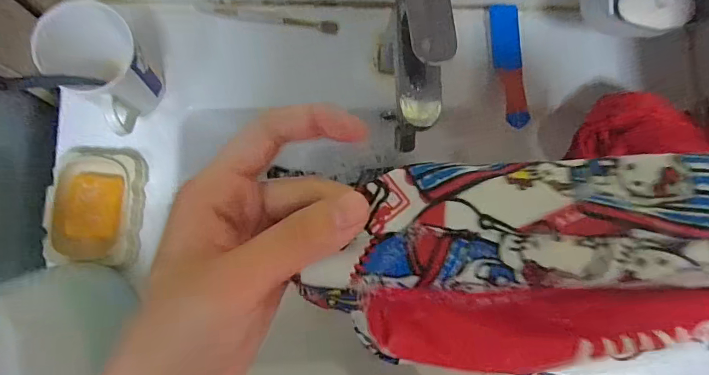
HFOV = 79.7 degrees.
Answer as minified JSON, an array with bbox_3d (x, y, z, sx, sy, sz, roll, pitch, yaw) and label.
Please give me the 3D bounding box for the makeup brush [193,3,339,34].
[{"bbox_3d":[-0.110,-0.215,0.541,0.179,0.010,0.016,8,81,-3],"label":"makeup brush"}]

